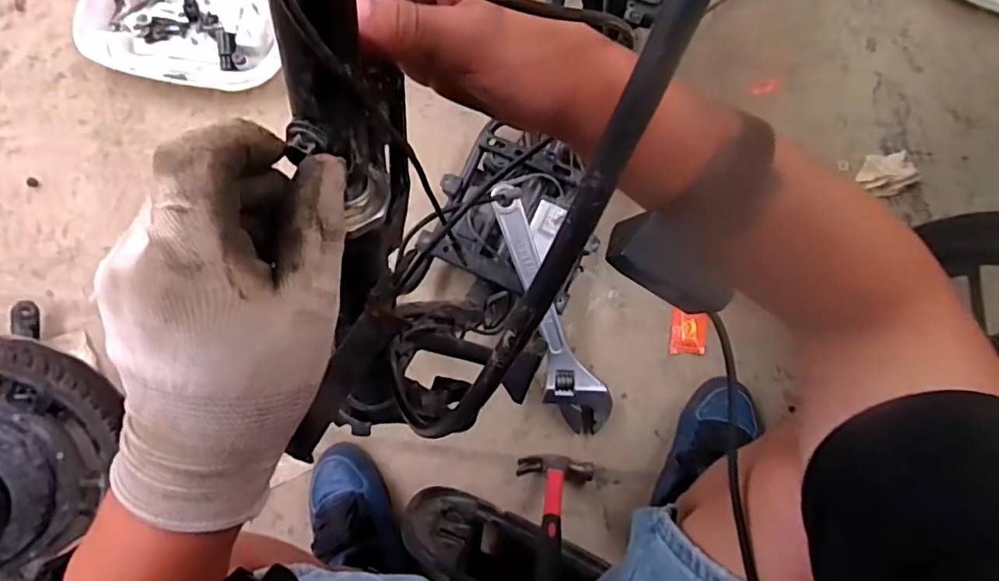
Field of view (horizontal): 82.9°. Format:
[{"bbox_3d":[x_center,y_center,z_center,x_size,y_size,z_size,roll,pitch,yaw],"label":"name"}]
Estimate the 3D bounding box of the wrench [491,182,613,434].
[{"bbox_3d":[0.069,0.030,0.790,0.078,0.022,0.364,-20,99,-4],"label":"wrench"}]

